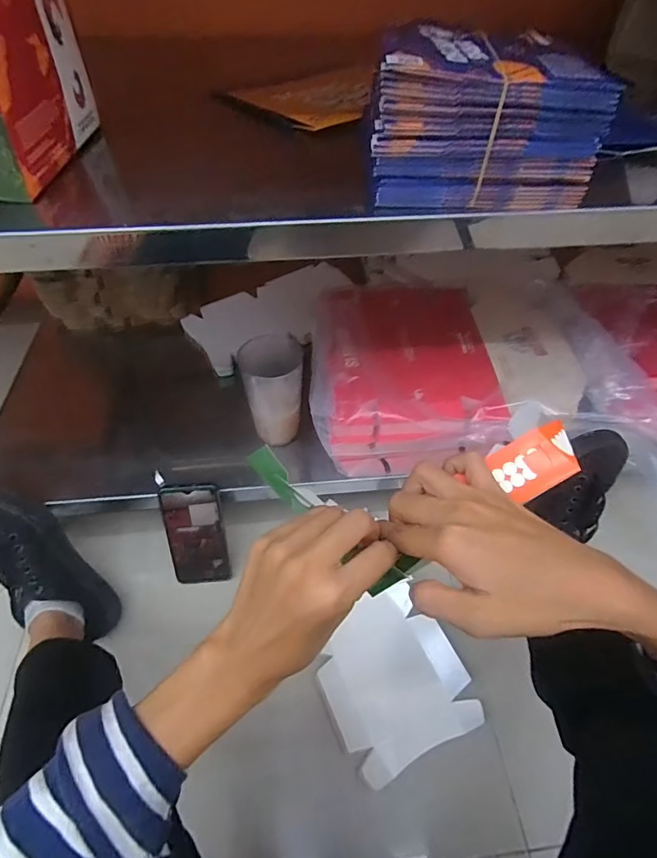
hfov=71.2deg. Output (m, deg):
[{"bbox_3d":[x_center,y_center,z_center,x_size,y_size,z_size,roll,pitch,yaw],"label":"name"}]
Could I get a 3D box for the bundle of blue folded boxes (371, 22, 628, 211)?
[{"bbox_3d":[0.113,-0.248,0.366,0.175,0.088,0.124,4,51,2],"label":"bundle of blue folded boxes"}]

